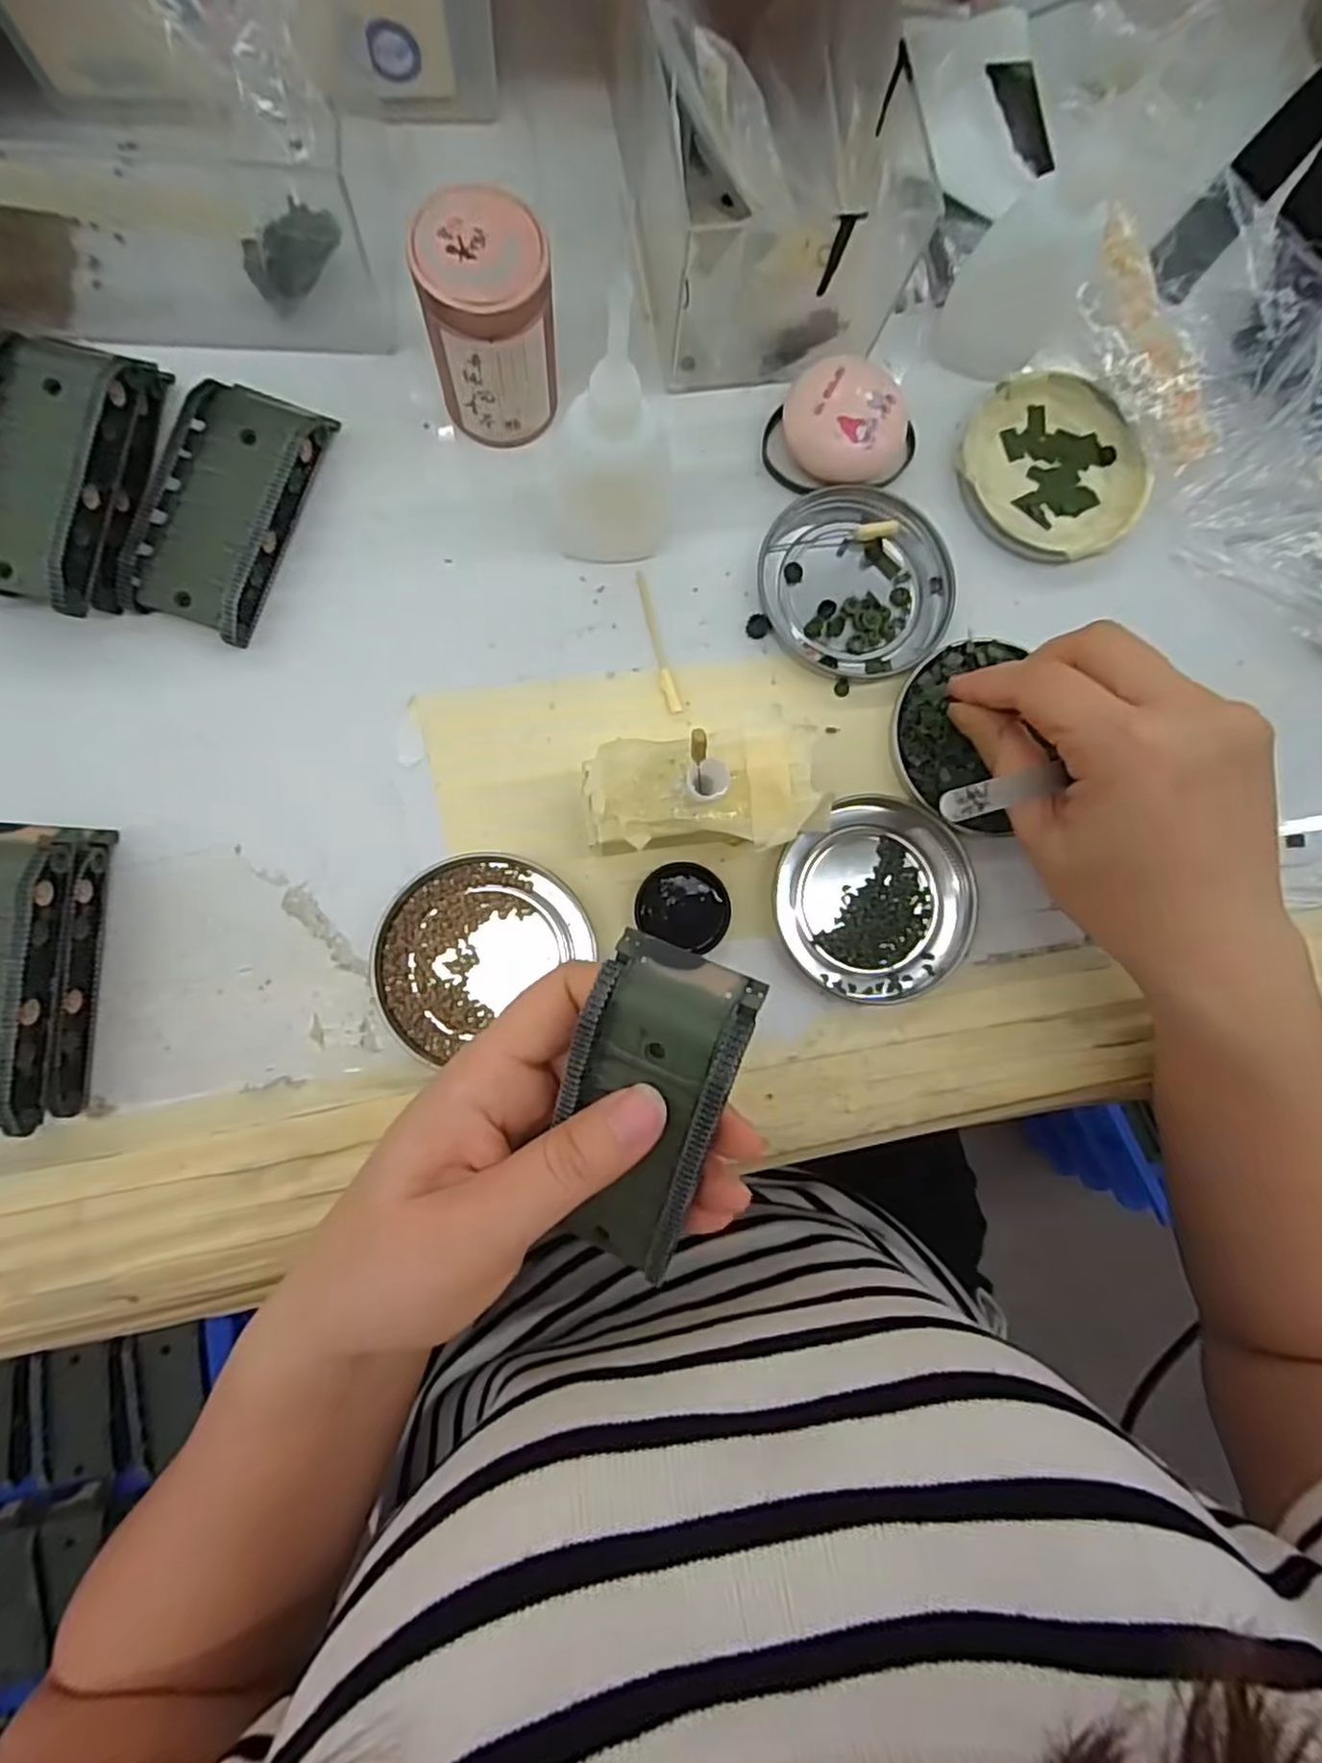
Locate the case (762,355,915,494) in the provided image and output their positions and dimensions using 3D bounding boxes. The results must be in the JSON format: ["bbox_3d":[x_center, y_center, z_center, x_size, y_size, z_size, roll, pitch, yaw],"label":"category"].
[{"bbox_3d":[0.074,-0.183,0.294,0.061,0.022,0.042,-11,86,-6],"label":"case"}]

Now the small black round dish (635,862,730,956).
[{"bbox_3d":[0.009,0.009,0.278,0.035,0.010,0.030,23,83,-3],"label":"small black round dish"}]

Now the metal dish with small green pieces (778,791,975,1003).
[{"bbox_3d":[0.084,0.006,0.290,0.076,0.010,0.079,0,85,-6],"label":"metal dish with small green pieces"}]

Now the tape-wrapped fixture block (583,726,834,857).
[{"bbox_3d":[0.015,-0.030,0.266,0.082,0.043,0.040,-9,86,-6],"label":"tape-wrapped fixture block"}]

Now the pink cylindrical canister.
[{"bbox_3d":[-0.060,-0.197,0.263,0.042,0.066,0.042,0,85,-6],"label":"pink cylindrical canister"}]

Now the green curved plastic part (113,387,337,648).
[{"bbox_3d":[-0.161,-0.141,0.272,0.045,0.020,0.095,20,84,-4],"label":"green curved plastic part"}]

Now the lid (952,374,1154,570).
[{"bbox_3d":[0.165,-0.174,0.309,0.079,0.010,0.076,0,85,-6],"label":"lid"}]

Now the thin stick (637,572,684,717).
[{"bbox_3d":[-0.002,-0.096,0.290,0.006,0.004,0.059,-15,87,-7],"label":"thin stick"}]

